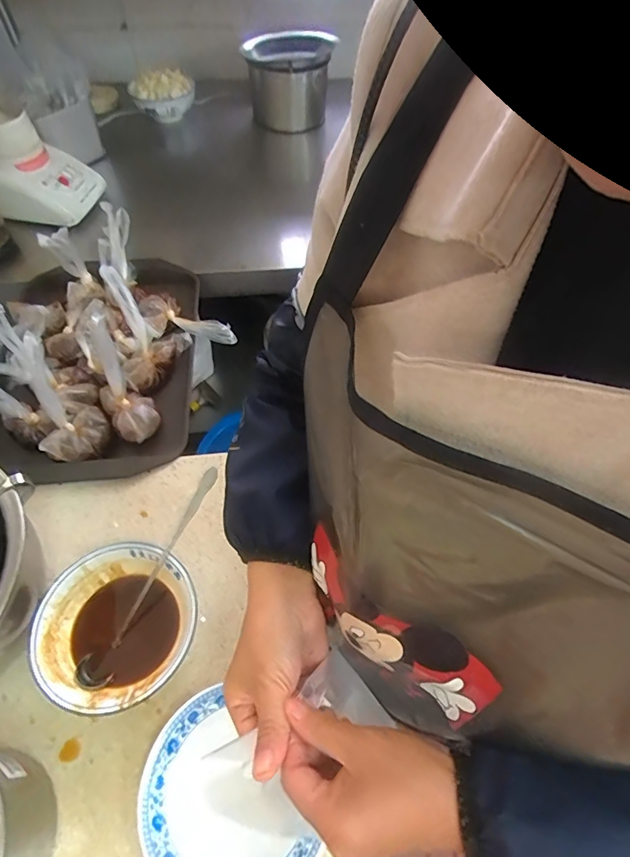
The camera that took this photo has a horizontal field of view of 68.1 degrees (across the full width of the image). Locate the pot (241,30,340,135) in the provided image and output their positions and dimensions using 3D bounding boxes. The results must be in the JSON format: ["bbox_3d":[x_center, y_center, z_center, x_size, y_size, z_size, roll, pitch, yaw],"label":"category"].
[{"bbox_3d":[-0.064,-0.789,1.063,0.168,0.186,0.161,1,57,-1],"label":"pot"}]

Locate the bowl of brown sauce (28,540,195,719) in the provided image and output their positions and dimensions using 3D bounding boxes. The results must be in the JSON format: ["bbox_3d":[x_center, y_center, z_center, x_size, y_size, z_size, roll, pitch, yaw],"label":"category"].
[{"bbox_3d":[-0.200,0.209,0.489,0.148,0.066,0.153,1,57,-1],"label":"bowl of brown sauce"}]

